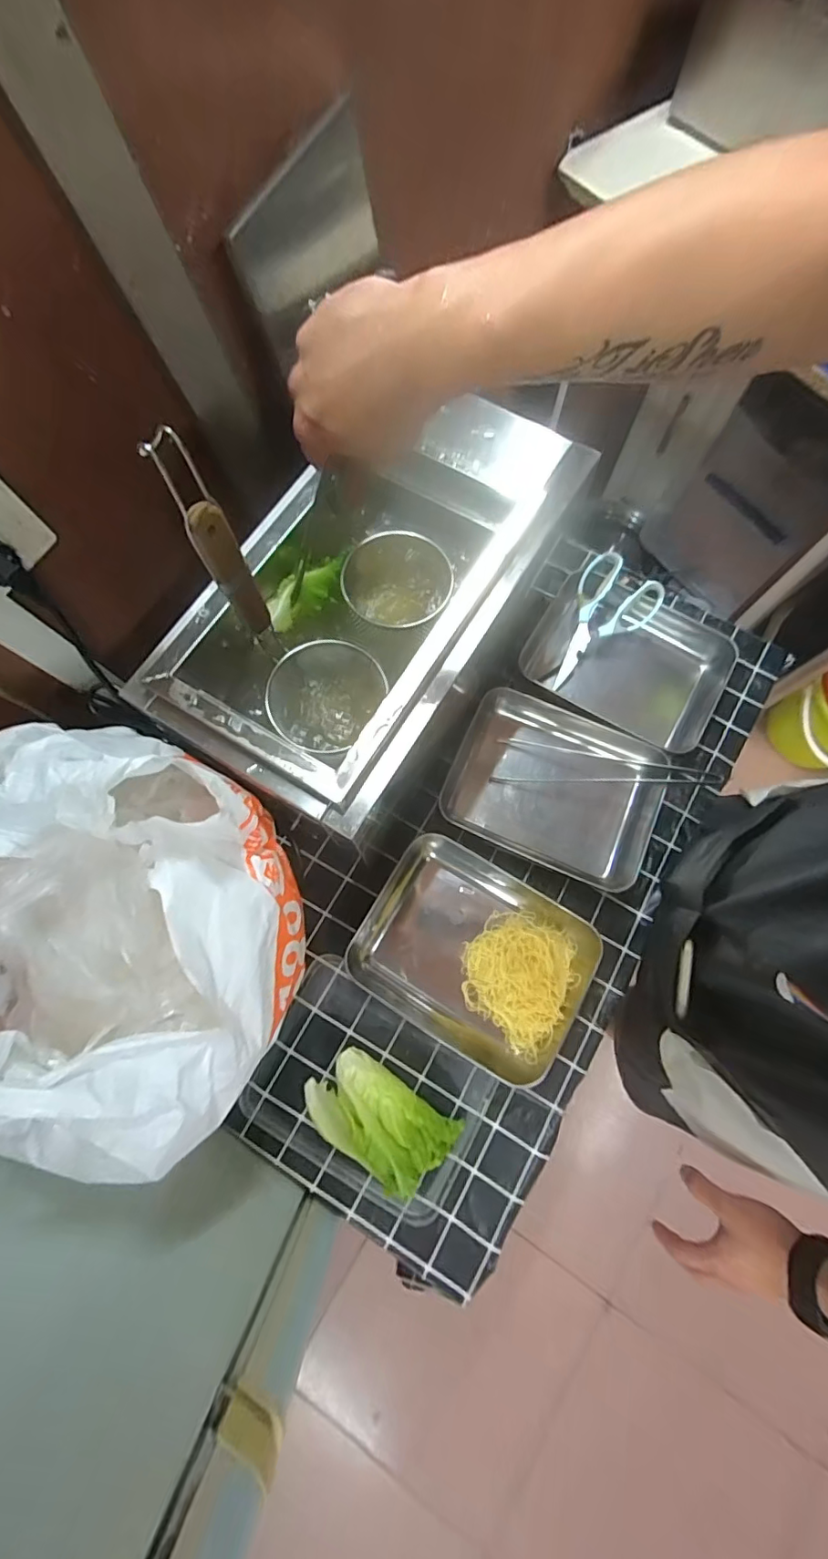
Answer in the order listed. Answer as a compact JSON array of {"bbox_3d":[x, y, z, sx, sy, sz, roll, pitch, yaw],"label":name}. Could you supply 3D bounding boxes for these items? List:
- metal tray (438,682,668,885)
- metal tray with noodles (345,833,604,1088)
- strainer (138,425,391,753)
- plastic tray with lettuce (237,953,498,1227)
[{"bbox_3d":[0.183,0.012,0.668,0.263,0.045,0.192,24,76,6],"label":"metal tray"},{"bbox_3d":[0.071,0.205,0.618,0.262,0.039,0.198,31,77,8],"label":"metal tray with noodles"},{"bbox_3d":[-0.093,-0.127,0.441,0.104,0.277,0.119,-22,76,-6],"label":"strainer"},{"bbox_3d":[-0.050,0.347,0.576,0.249,0.054,0.182,28,77,7],"label":"plastic tray with lettuce"}]

